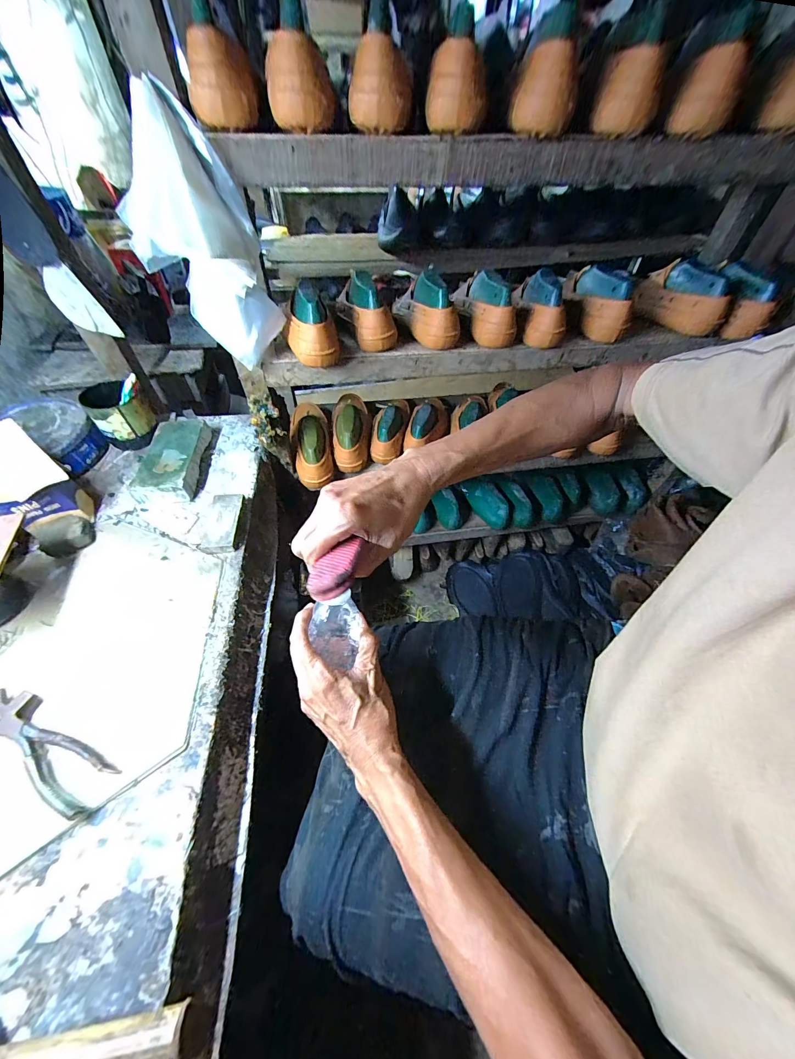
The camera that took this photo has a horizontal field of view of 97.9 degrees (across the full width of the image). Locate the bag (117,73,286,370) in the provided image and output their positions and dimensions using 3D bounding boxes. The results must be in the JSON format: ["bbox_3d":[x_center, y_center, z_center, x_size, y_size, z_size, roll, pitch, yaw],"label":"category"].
[{"bbox_3d":[-0.254,-0.369,0.462,0.125,0.250,0.106,19,53,13],"label":"bag"}]

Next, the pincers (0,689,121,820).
[{"bbox_3d":[-0.385,0.231,0.373,0.188,0.022,0.048,23,54,16],"label":"pincers"}]

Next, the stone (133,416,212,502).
[{"bbox_3d":[-0.409,-0.138,0.644,0.095,0.043,0.208,-4,52,-5],"label":"stone"}]

